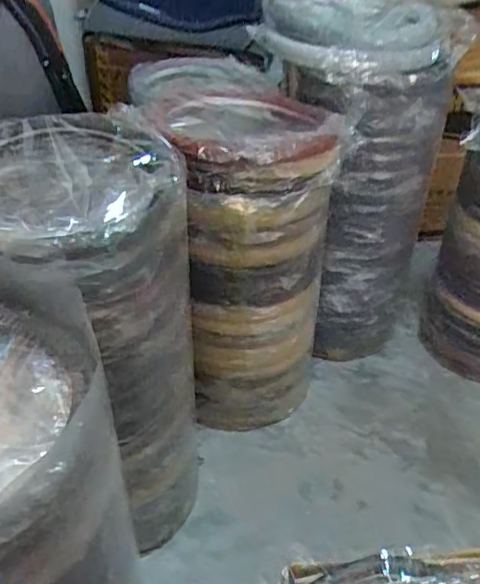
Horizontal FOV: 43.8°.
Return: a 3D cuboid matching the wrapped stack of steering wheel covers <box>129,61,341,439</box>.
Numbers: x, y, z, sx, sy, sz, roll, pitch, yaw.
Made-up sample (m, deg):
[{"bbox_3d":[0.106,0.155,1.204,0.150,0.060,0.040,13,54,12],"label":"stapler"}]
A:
[{"bbox_3d":[-0.009,-0.098,1.436,0.364,0.755,0.475,-16,44,-17],"label":"wrapped stack of steering wheel covers"}]

